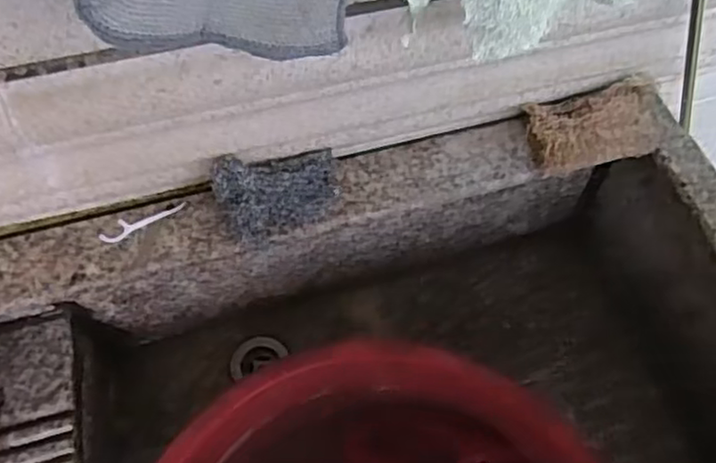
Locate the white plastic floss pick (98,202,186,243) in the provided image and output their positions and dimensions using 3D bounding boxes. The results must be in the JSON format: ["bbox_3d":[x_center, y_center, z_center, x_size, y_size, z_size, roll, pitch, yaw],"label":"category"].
[{"bbox_3d":[-0.169,-0.010,0.538,0.068,0.004,0.017,-28,64,-17],"label":"white plastic floss pick"}]

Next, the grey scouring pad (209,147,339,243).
[{"bbox_3d":[-0.061,-0.027,0.530,0.093,0.017,0.064,-6,95,-19],"label":"grey scouring pad"}]

